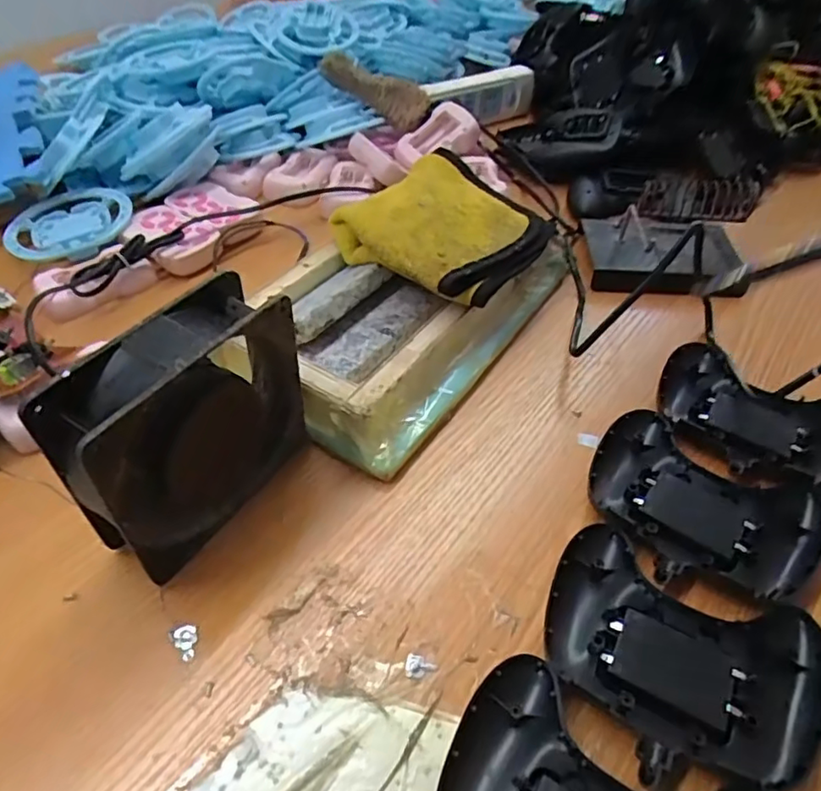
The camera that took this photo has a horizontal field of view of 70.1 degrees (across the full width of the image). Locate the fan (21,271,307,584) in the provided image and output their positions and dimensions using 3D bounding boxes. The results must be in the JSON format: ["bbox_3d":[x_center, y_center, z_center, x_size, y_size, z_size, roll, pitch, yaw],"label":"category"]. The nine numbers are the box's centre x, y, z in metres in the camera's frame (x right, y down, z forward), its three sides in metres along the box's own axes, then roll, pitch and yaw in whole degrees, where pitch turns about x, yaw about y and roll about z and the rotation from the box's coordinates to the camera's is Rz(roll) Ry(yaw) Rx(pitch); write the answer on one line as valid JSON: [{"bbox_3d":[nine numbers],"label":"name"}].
[{"bbox_3d":[-0.107,0.017,0.297,0.038,0.120,0.122,26,51,21],"label":"fan"}]

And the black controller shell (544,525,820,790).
[{"bbox_3d":[0.122,0.125,0.273,0.120,0.023,0.099,23,50,19],"label":"black controller shell"}]

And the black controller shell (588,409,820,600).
[{"bbox_3d":[0.160,0.067,0.331,0.122,0.021,0.098,32,53,25],"label":"black controller shell"}]

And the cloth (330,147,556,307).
[{"bbox_3d":[0.033,-0.133,0.450,0.137,0.032,0.154,36,55,28],"label":"cloth"}]

